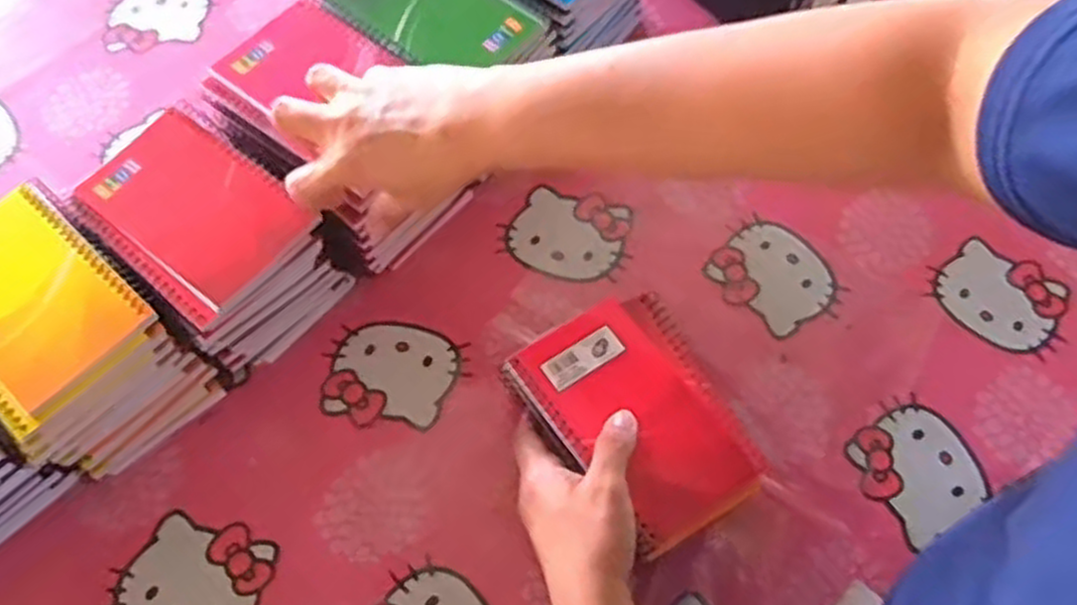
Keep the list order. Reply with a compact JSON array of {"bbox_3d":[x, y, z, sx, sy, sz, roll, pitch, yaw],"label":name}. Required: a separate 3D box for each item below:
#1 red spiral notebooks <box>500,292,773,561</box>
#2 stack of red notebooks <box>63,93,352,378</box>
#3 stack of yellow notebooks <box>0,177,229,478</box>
[{"bbox_3d":[0.063,0.063,0.459,0.108,0.023,0.138,-37,70,-17],"label":"red spiral notebooks"},{"bbox_3d":[-0.204,-0.040,0.508,0.134,0.089,0.103,41,70,18],"label":"stack of red notebooks"},{"bbox_3d":[-0.285,0.019,0.480,0.098,0.091,0.145,-41,71,-18],"label":"stack of yellow notebooks"}]

